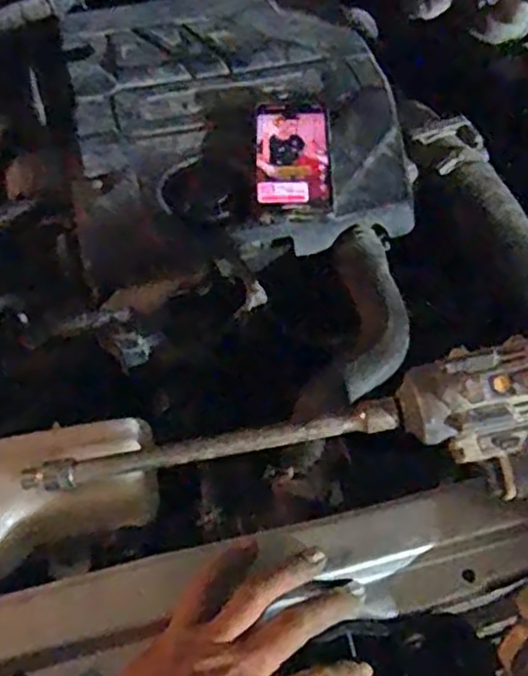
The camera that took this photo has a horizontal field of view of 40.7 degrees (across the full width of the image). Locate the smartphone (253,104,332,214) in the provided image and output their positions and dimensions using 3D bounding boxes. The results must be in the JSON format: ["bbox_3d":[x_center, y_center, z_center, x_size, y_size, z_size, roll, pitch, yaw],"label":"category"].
[{"bbox_3d":[0.027,-0.176,0.693,0.072,0.014,0.144,0,58,-1],"label":"smartphone"}]

